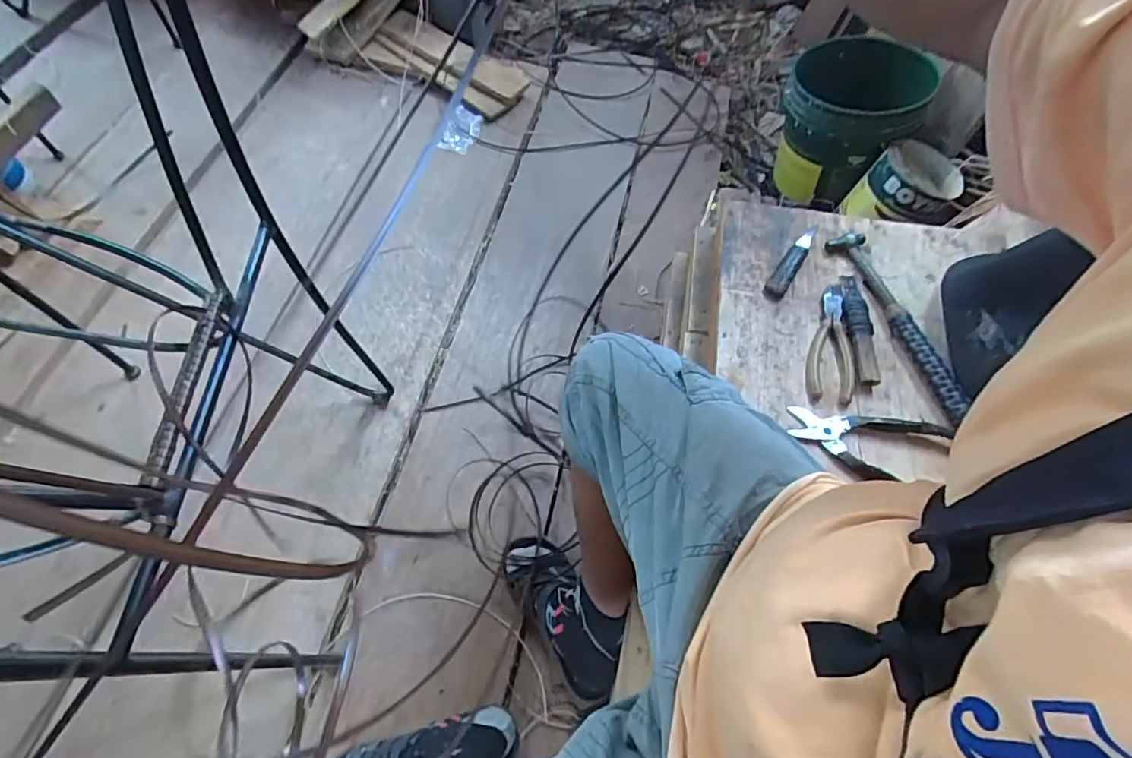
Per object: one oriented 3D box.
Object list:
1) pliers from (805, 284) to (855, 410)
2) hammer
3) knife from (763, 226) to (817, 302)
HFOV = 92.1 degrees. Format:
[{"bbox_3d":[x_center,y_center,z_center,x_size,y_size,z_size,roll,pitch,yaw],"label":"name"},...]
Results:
[{"bbox_3d":[0.328,-0.046,0.680,0.051,0.014,0.179,11,63,5],"label":"pliers"},{"bbox_3d":[0.424,-0.078,0.696,0.056,0.029,0.291,-11,63,-10],"label":"hammer"},{"bbox_3d":[0.310,-0.162,0.743,0.027,0.019,0.150,33,66,15],"label":"knife"}]

